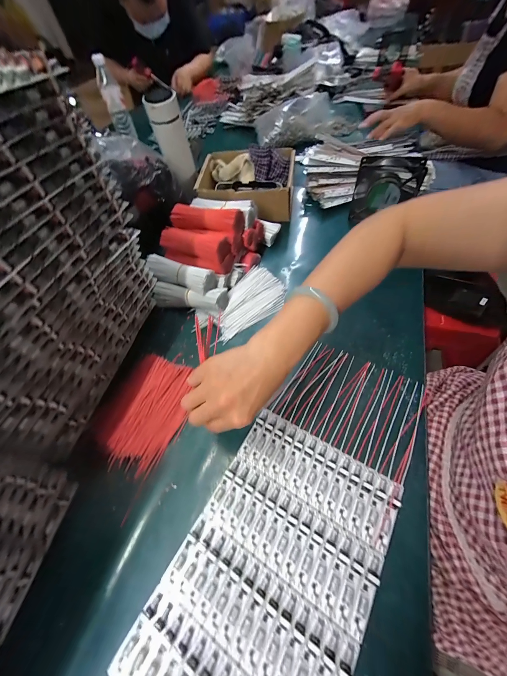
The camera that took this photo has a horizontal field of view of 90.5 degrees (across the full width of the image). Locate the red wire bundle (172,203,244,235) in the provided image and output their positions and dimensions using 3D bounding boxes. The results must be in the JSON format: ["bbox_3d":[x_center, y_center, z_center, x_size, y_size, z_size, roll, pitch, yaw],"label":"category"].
[{"bbox_3d":[-0.094,-0.240,0.489,0.155,0.034,0.049,17,60,13],"label":"red wire bundle"}]

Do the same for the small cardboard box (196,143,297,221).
[{"bbox_3d":[-0.014,-0.365,0.606,0.220,0.098,0.196,4,57,5],"label":"small cardboard box"}]

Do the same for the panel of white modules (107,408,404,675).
[{"bbox_3d":[0.020,0.246,0.267,0.190,0.013,0.296,27,62,19],"label":"panel of white modules"}]

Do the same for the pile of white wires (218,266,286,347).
[{"bbox_3d":[-0.010,-0.064,0.472,0.089,0.027,0.162,34,65,22],"label":"pile of white wires"}]

